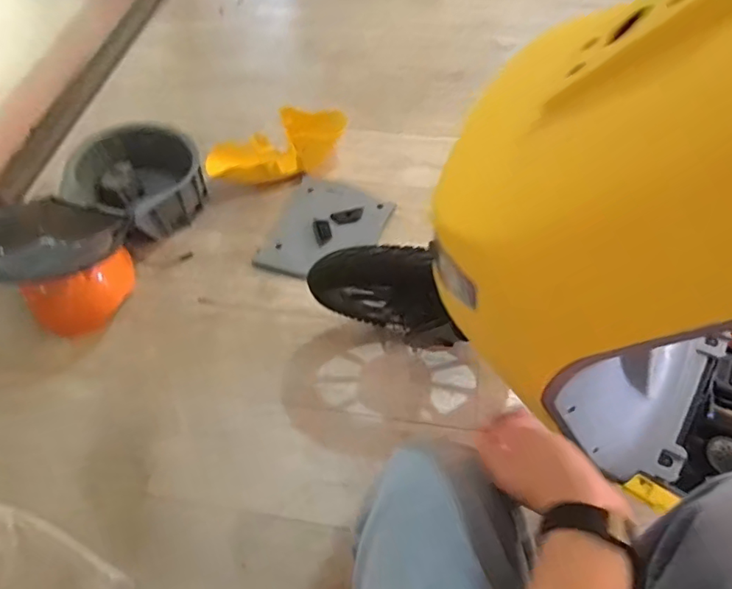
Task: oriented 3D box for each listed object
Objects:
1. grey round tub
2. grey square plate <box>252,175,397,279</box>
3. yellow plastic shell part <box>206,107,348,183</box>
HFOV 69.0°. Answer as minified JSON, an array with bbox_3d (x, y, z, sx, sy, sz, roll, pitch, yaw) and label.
[{"bbox_3d":[-0.535,-0.261,1.260,0.298,0.136,0.281,-40,63,-21],"label":"grey round tub"},{"bbox_3d":[-0.088,-0.149,1.220,0.249,0.018,0.276,15,60,17],"label":"grey square plate"},{"bbox_3d":[-0.215,-0.358,1.301,0.330,0.104,0.155,-4,56,0],"label":"yellow plastic shell part"}]

